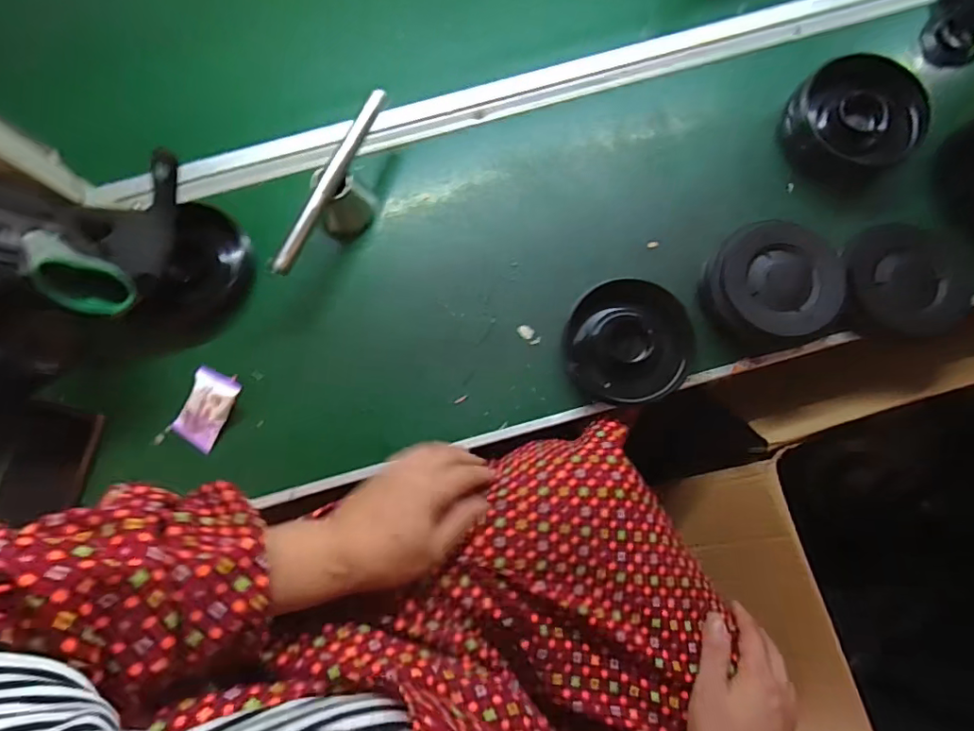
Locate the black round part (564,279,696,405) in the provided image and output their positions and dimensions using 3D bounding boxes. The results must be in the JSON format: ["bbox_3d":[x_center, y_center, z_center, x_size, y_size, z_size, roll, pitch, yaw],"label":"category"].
[{"bbox_3d":[0.139,-0.022,0.511,0.118,0.030,0.113,0,80,1],"label":"black round part"}]

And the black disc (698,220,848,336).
[{"bbox_3d":[0.274,-0.077,0.508,0.121,0.047,0.115,-4,80,1],"label":"black disc"}]

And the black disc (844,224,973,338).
[{"bbox_3d":[0.410,-0.084,0.514,0.103,0.032,0.115,-6,80,0],"label":"black disc"}]

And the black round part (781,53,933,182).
[{"bbox_3d":[0.367,-0.254,0.535,0.112,0.052,0.114,0,80,1],"label":"black round part"}]

